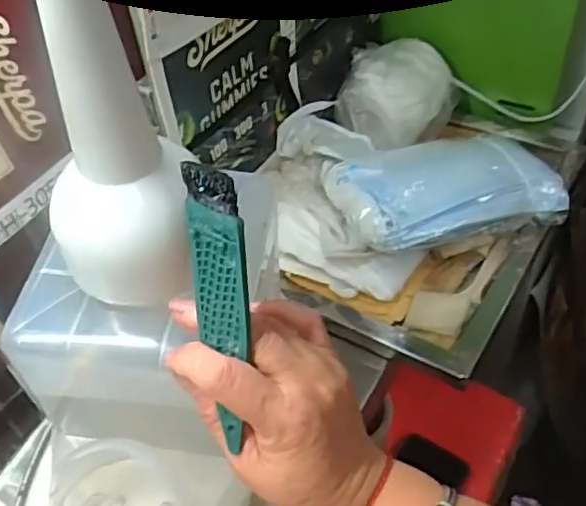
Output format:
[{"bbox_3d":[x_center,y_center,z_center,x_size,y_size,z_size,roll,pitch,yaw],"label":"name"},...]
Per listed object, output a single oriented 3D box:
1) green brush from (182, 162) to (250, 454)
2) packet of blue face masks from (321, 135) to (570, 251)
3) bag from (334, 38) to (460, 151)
[{"bbox_3d":[-0.033,0.026,0.303,0.026,0.134,0.010,-5,8,1],"label":"green brush"},{"bbox_3d":[0.138,-0.059,0.566,0.196,0.051,0.116,-20,48,-12],"label":"packet of blue face masks"},{"bbox_3d":[0.110,-0.159,0.662,0.123,0.084,0.105,4,47,10],"label":"bag"}]

